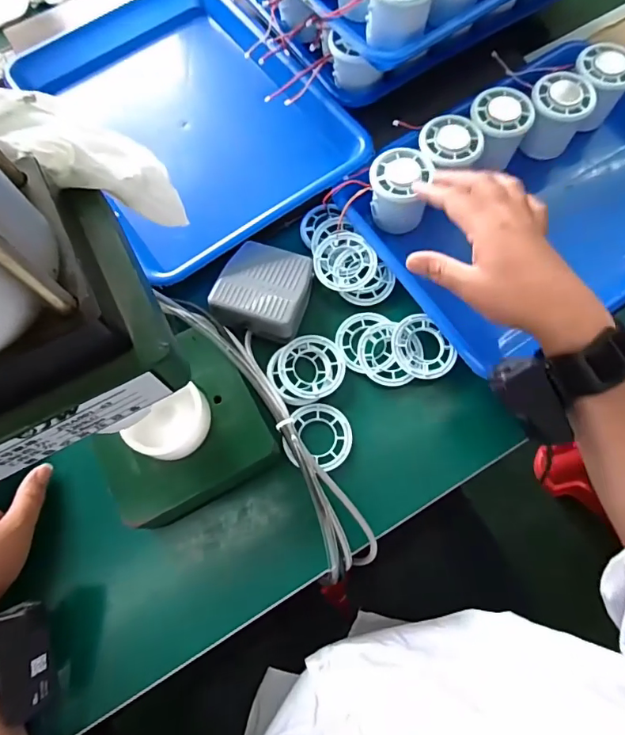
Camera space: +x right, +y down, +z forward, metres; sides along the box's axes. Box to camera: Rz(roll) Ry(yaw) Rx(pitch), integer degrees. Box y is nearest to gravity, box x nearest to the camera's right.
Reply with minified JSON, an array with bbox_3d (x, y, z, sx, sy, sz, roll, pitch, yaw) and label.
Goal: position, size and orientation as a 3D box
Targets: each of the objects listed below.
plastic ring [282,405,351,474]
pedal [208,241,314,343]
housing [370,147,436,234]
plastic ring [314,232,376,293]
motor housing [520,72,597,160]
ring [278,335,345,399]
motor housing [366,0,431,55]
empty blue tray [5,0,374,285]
[{"bbox_3d":[0.006,0.058,0.400,0.053,0.009,0.056,-1,71,2],"label":"plastic ring"},{"bbox_3d":[-0.043,-0.070,0.430,0.077,0.032,0.082,15,72,7],"label":"pedal"},{"bbox_3d":[0.079,-0.160,0.444,0.053,0.058,0.053,9,72,5],"label":"housing"},{"bbox_3d":[0.030,-0.098,0.439,0.055,0.006,0.056,-1,78,5],"label":"plastic ring"},{"bbox_3d":[0.232,-0.240,0.463,0.052,0.060,0.052,23,74,10],"label":"motor housing"},{"bbox_3d":[-0.001,0.000,0.414,0.055,0.008,0.057,-1,71,2],"label":"ring"},{"bbox_3d":[0.074,-0.307,0.405,0.052,0.050,0.051,9,72,5],"label":"motor housing"},{"bbox_3d":[-0.132,-0.258,0.487,0.238,0.035,0.344,-36,74,-10],"label":"empty blue tray"}]

